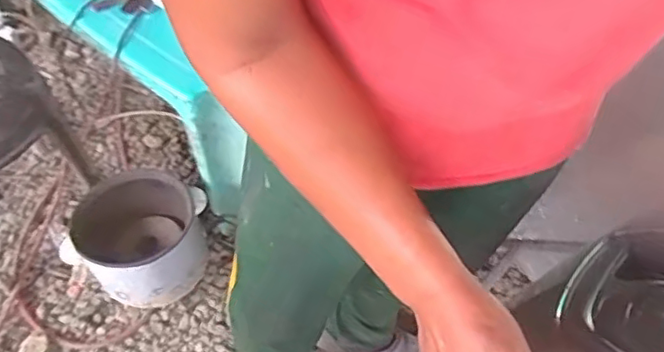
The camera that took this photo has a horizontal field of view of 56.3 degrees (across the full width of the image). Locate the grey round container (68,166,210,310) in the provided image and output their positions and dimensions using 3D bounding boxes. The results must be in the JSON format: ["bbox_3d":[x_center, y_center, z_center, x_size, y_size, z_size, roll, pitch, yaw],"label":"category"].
[{"bbox_3d":[-0.388,0.125,1.276,0.228,0.163,0.249,2,54,-3],"label":"grey round container"}]

